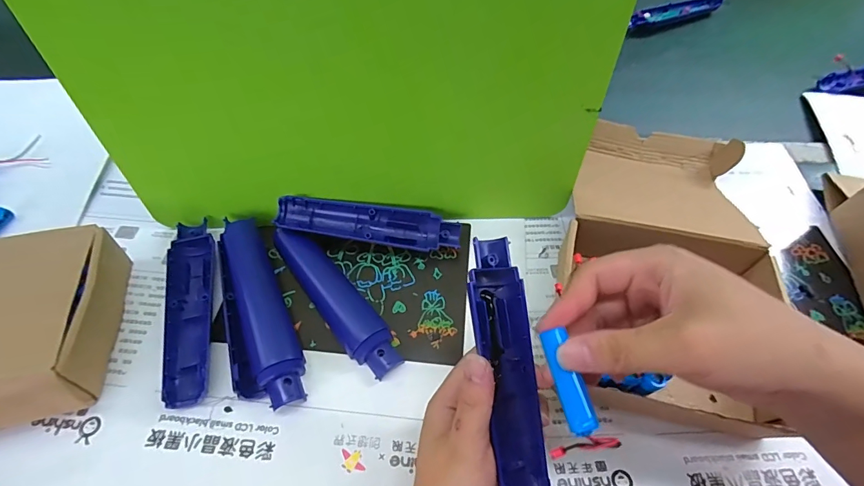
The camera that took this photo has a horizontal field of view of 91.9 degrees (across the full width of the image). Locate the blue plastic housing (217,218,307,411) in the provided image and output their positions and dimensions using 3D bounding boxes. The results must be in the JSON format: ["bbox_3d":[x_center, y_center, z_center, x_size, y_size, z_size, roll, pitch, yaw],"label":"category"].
[{"bbox_3d":[-0.146,0.051,0.349,0.048,0.019,0.173,-17,59,-12],"label":"blue plastic housing"}]

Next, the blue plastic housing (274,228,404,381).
[{"bbox_3d":[-0.084,0.044,0.361,0.037,0.017,0.162,-35,64,-21],"label":"blue plastic housing"}]

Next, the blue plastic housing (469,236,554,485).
[{"bbox_3d":[0.049,0.081,0.264,0.037,0.025,0.166,-6,78,-6],"label":"blue plastic housing"}]

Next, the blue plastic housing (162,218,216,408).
[{"bbox_3d":[-0.206,0.055,0.359,0.038,0.020,0.165,-12,58,-9],"label":"blue plastic housing"}]

